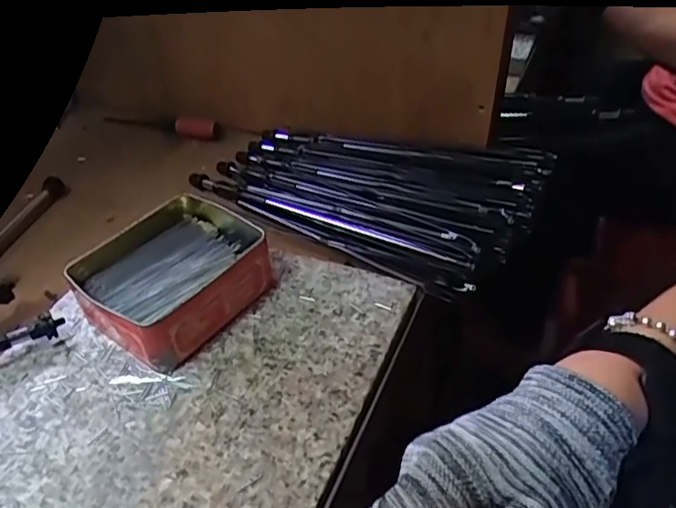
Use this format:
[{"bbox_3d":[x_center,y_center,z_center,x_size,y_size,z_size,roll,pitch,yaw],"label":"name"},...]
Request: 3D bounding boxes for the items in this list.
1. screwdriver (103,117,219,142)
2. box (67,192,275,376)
[{"bbox_3d":[-0.208,-0.153,0.685,0.140,0.015,0.023,11,42,19],"label":"screwdriver"},{"bbox_3d":[-0.123,0.016,0.438,0.113,0.049,0.130,28,49,30],"label":"box"}]

